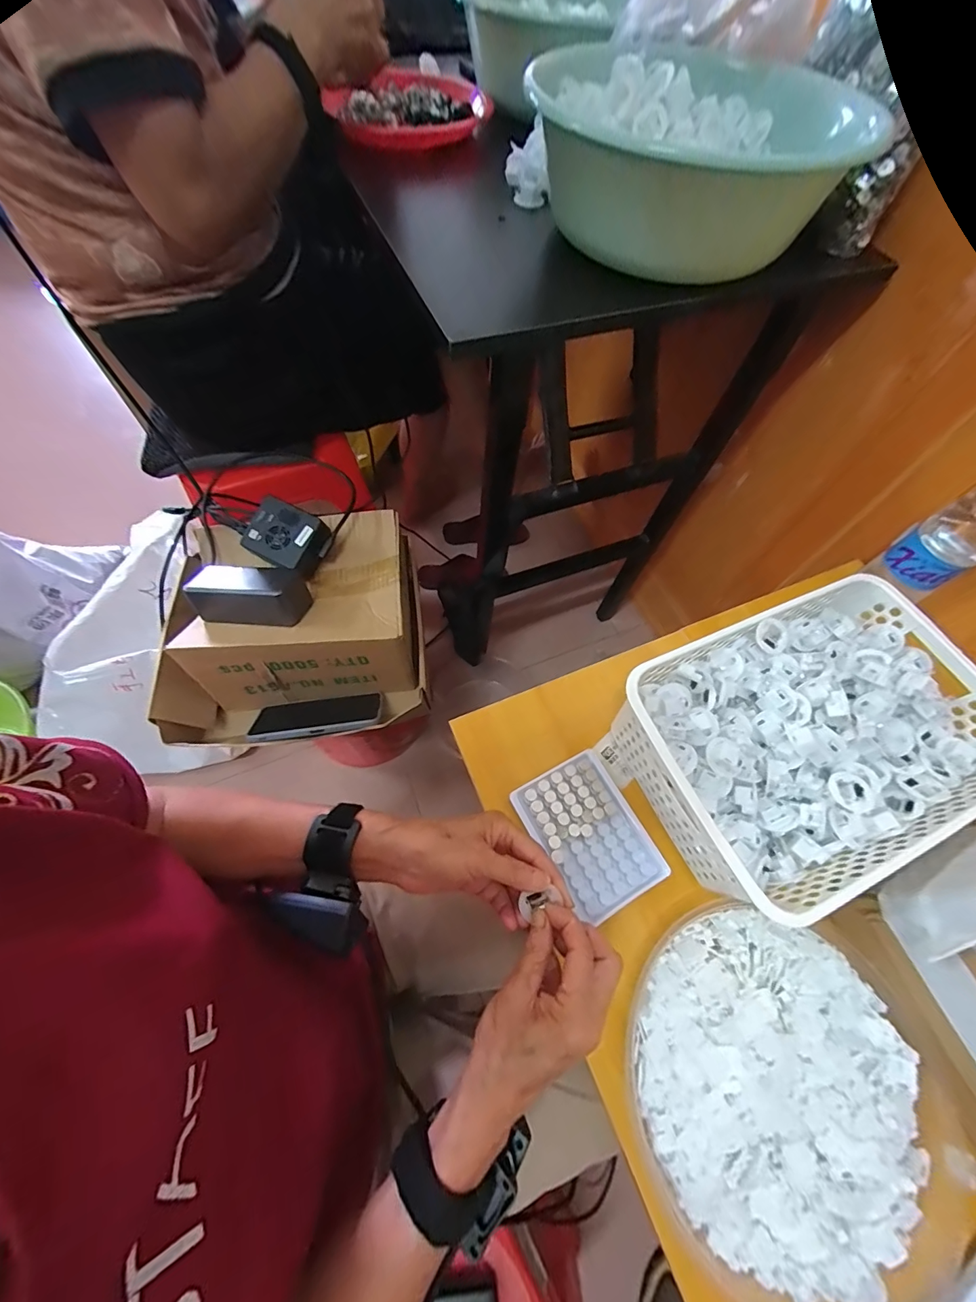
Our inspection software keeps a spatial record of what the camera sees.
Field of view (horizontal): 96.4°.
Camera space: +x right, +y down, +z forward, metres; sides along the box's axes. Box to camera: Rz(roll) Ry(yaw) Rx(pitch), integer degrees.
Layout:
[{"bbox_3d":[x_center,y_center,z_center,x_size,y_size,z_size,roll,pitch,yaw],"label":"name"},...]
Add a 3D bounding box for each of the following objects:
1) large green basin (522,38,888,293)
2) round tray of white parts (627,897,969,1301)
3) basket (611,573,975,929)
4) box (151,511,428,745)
[{"bbox_3d":[0.195,-0.503,0.446,0.298,0.102,0.275,15,64,5],"label":"large green basin"},{"bbox_3d":[0.231,0.333,0.332,0.251,0.036,0.233,19,64,8],"label":"round tray of white parts"},{"bbox_3d":[0.292,0.074,0.405,0.301,0.095,0.206,-21,66,-12],"label":"basket"},{"bbox_3d":[-0.257,-0.020,0.587,0.322,0.157,0.265,-7,64,-6],"label":"box"}]

